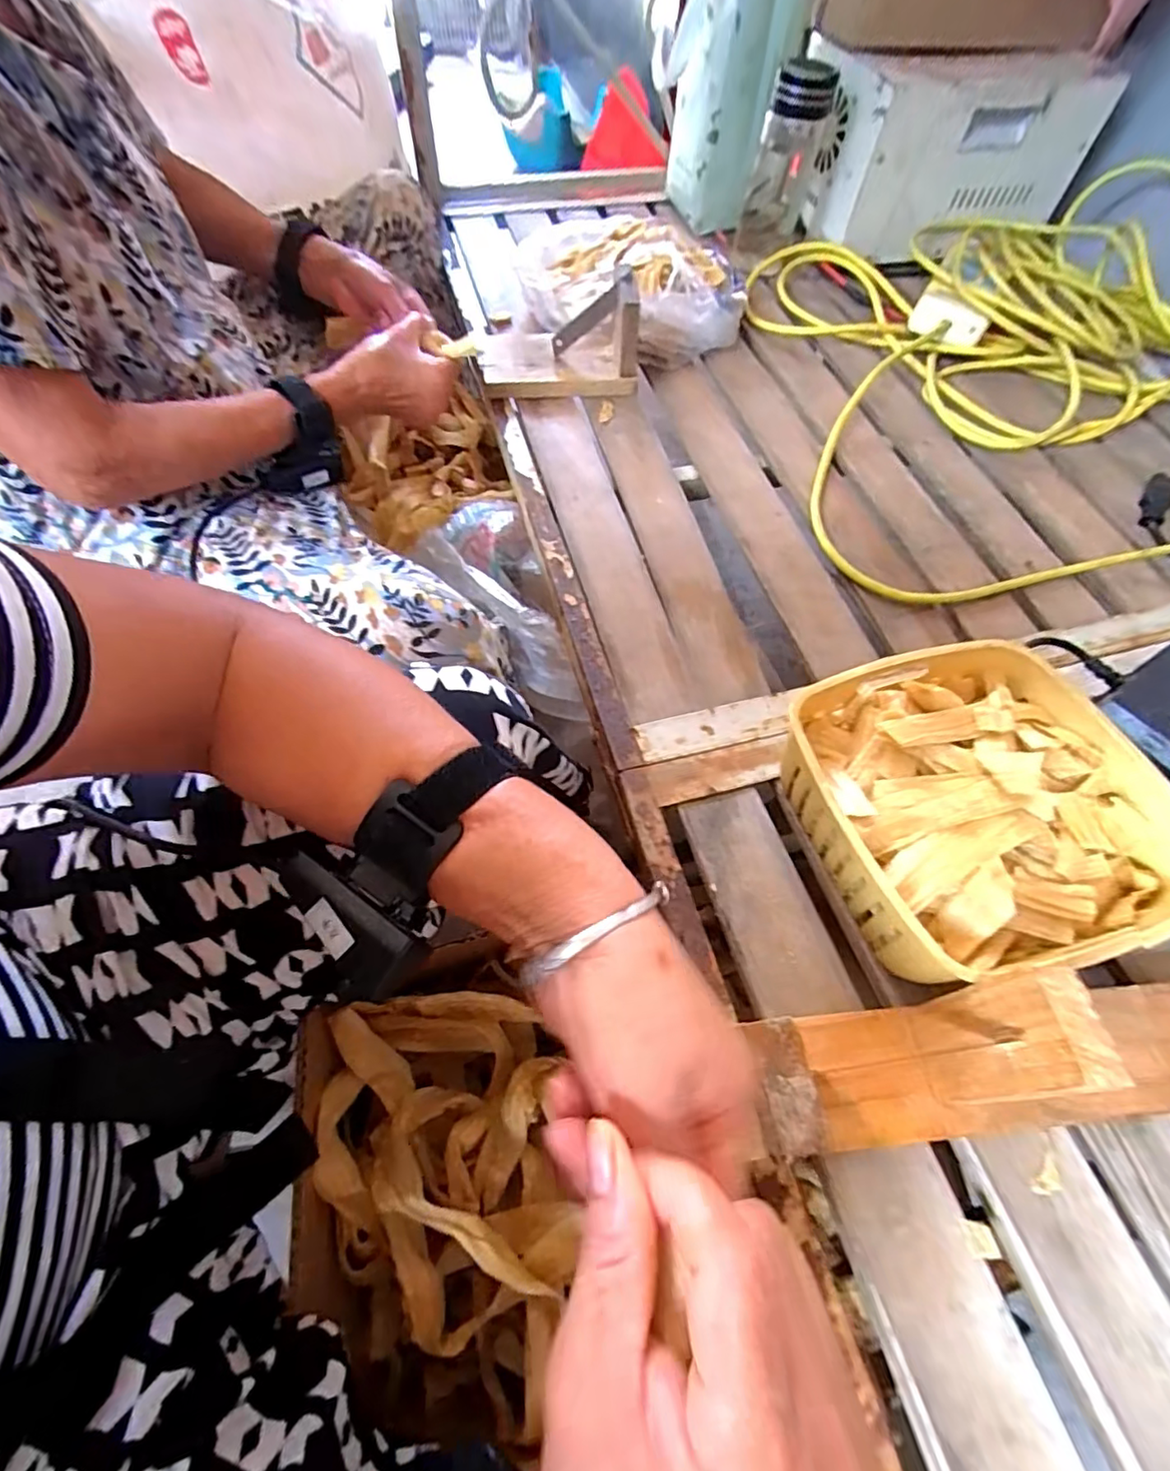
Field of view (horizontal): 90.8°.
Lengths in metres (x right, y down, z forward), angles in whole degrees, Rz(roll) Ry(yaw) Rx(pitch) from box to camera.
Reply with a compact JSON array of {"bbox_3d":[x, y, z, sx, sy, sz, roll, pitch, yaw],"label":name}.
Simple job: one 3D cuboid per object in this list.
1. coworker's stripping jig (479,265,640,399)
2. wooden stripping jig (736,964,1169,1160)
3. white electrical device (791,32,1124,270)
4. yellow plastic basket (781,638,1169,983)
[{"bbox_3d":[-0.029,-0.412,0.592,0.161,0.088,0.091,-3,63,-4],"label":"coworker's stripping jig"},{"bbox_3d":[0.213,0.147,0.264,0.253,0.119,0.060,-4,63,-4],"label":"wooden stripping jig"},{"bbox_3d":[0.438,-0.717,0.717,0.330,0.167,0.144,-18,65,-11],"label":"white electrical device"},{"bbox_3d":[0.229,0.044,0.354,0.184,0.083,0.182,1,63,-2],"label":"yellow plastic basket"}]

